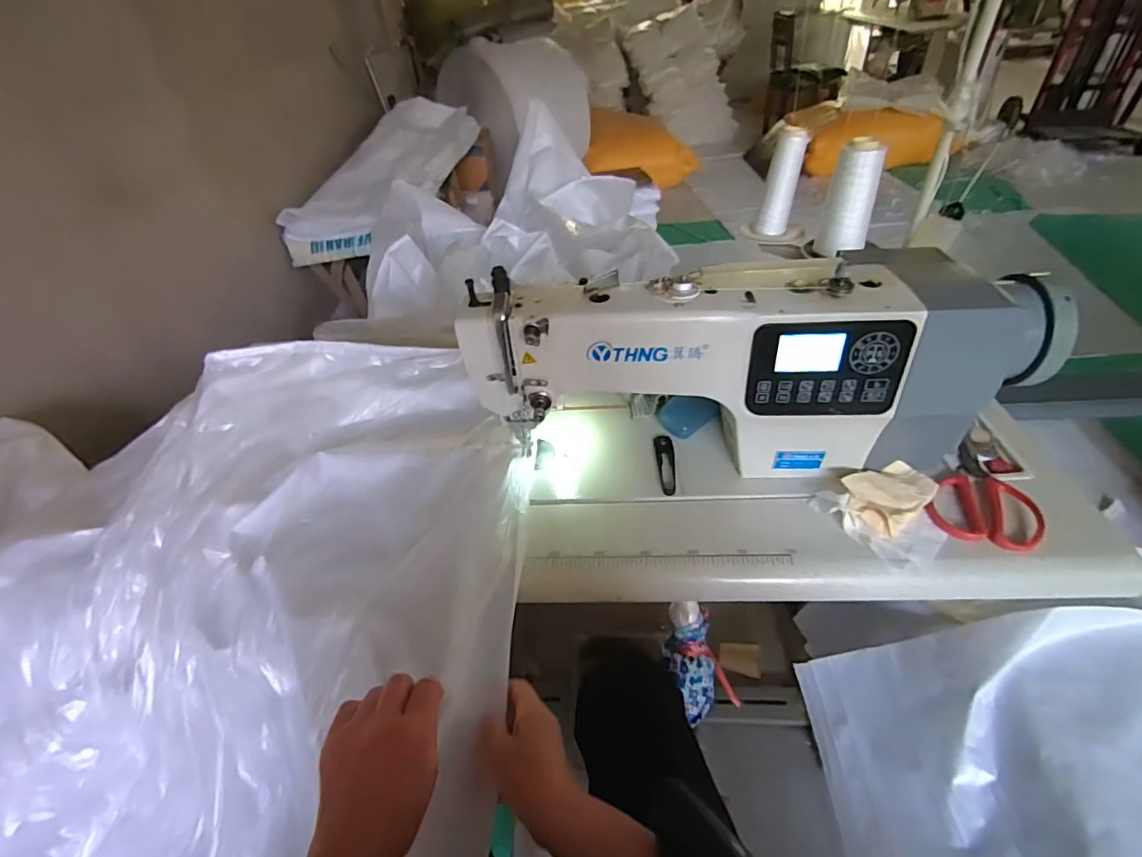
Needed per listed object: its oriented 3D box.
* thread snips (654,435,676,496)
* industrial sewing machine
[{"bbox_3d":[0.124,0.045,0.654,0.024,0.006,0.101,-4,42,3],"label":"thread snips"},{"bbox_3d":[0.186,-0.062,0.587,0.588,0.248,0.139,-2,42,5],"label":"industrial sewing machine"}]

